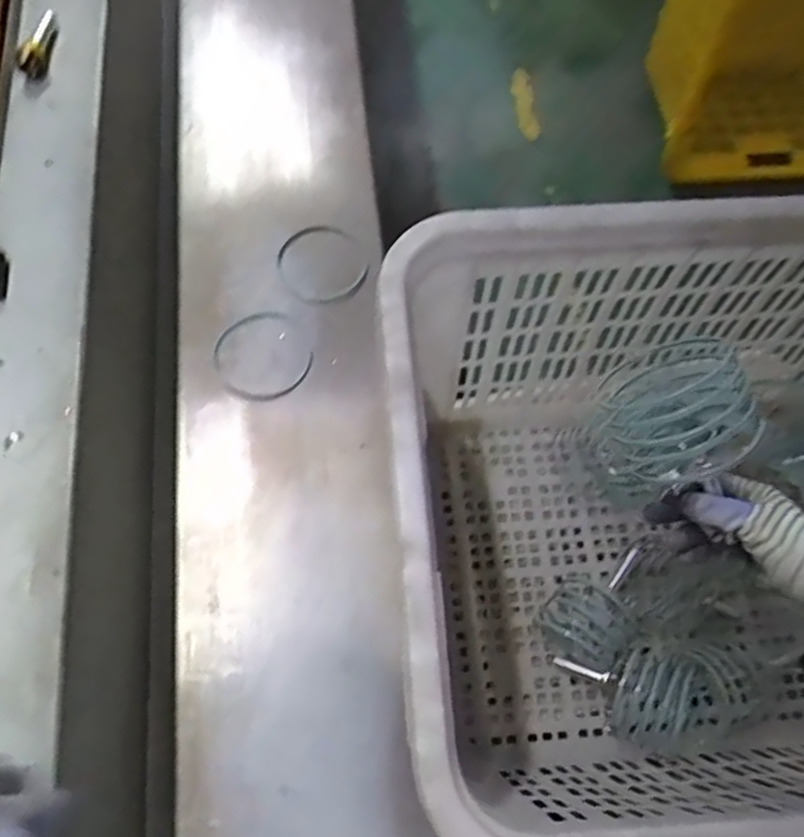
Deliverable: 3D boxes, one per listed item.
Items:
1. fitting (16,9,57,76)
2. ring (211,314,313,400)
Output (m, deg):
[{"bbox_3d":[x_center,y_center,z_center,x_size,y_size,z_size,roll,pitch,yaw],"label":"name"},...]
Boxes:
[{"bbox_3d":[-0.369,-0.378,0.721,0.024,0.021,0.075,3,68,-2],"label":"fitting"},{"bbox_3d":[-0.157,-0.070,0.812,0.112,0.006,0.102,0,77,-1],"label":"ring"}]

